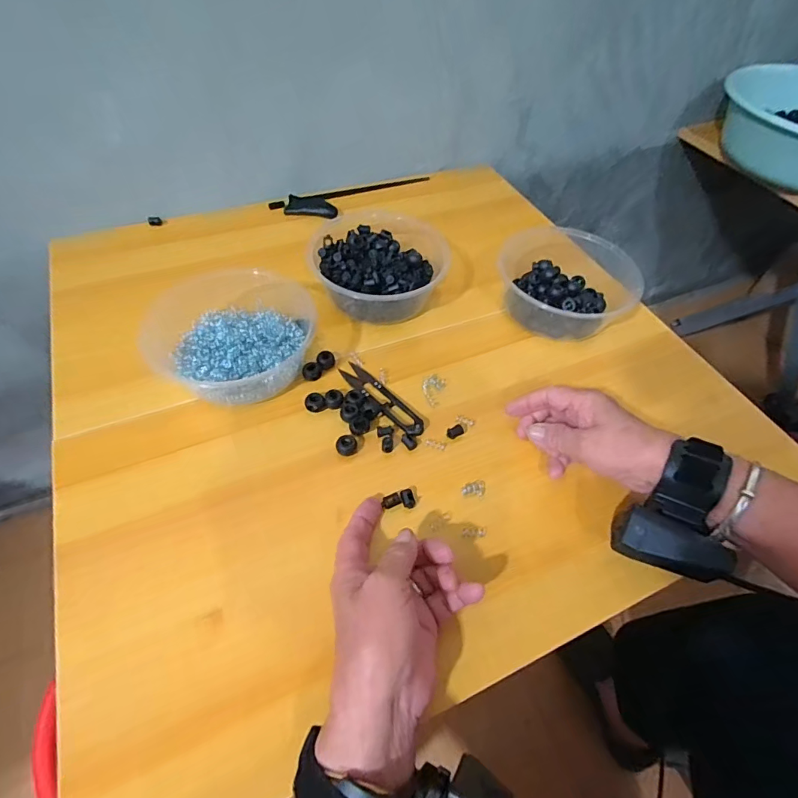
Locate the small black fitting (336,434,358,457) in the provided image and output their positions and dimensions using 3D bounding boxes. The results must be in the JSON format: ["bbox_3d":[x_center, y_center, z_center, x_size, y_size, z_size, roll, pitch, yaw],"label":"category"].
[{"bbox_3d":[-0.043,0.039,0.378,0.017,0.013,0.016,2,53,-3],"label":"small black fitting"}]

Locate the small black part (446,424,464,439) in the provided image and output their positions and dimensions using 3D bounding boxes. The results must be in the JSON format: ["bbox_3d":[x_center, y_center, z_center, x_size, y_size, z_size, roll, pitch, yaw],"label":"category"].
[{"bbox_3d":[0.048,0.028,0.391,0.015,0.008,0.009,-27,59,-19],"label":"small black part"}]

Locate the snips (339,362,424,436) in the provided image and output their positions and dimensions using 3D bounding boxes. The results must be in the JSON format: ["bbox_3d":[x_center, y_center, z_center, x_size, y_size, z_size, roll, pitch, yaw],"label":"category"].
[{"bbox_3d":[-0.016,-0.001,0.414,0.023,0.008,0.100,-37,64,-27],"label":"snips"}]

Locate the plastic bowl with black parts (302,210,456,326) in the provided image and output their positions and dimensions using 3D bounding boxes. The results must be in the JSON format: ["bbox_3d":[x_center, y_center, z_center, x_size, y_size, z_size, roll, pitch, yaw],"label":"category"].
[{"bbox_3d":[-0.023,-0.141,0.489,0.135,0.057,0.131,2,53,-3],"label":"plastic bowl with black parts"}]

